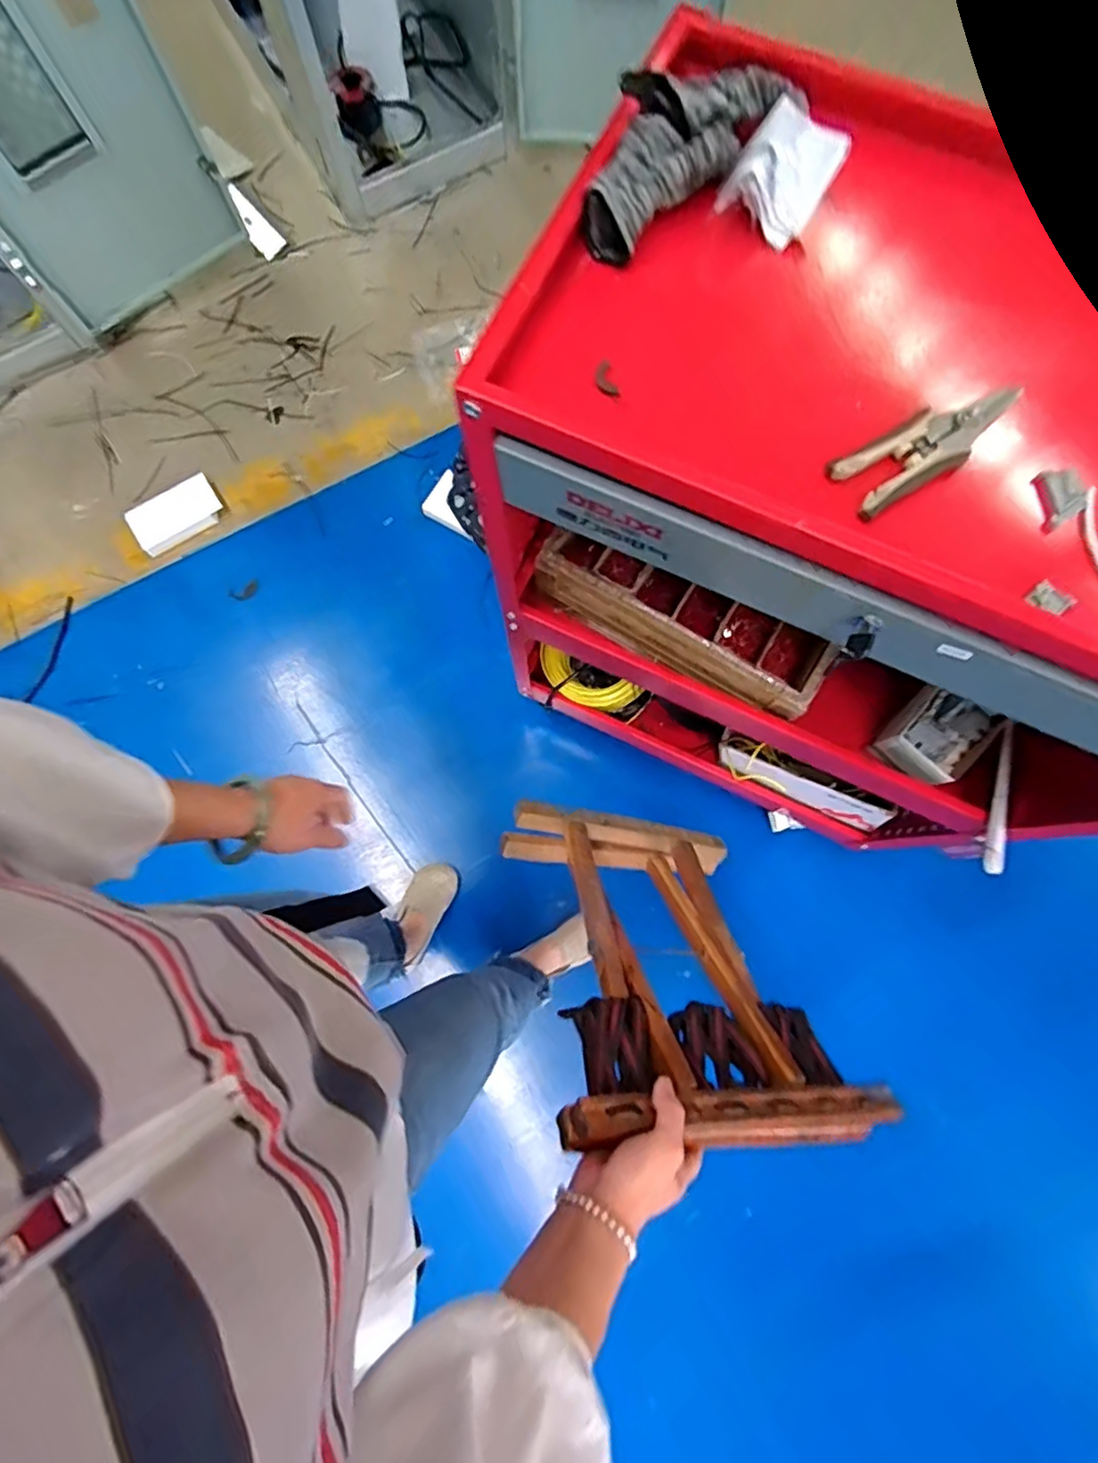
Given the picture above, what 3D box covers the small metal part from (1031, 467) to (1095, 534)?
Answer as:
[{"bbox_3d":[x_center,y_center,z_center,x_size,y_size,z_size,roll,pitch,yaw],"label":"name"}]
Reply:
[{"bbox_3d":[0.383,-0.173,0.465,0.033,0.012,0.044,-4,77,-1],"label":"small metal part"}]

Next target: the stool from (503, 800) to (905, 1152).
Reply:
[{"bbox_3d":[0.123,0.231,0.652,0.288,0.368,0.071,12,116,-19],"label":"stool"}]

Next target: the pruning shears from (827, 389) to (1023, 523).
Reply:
[{"bbox_3d":[0.290,-0.215,0.469,0.157,0.019,0.050,-28,79,-7],"label":"pruning shears"}]

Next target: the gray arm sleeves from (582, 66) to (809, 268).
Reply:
[{"bbox_3d":[0.097,-0.477,0.503,0.198,0.065,0.099,-39,80,-9],"label":"gray arm sleeves"}]

